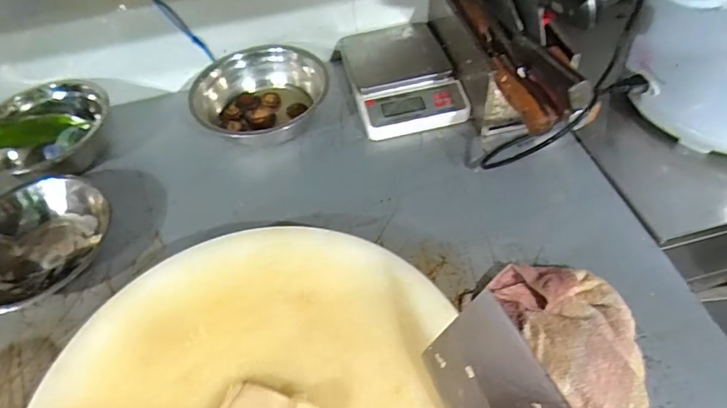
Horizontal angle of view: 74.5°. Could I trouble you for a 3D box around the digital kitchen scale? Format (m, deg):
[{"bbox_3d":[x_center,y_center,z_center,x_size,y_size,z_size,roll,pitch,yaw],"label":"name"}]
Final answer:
[{"bbox_3d":[0.056,-0.196,0.737,0.154,0.050,0.208,-12,51,-5],"label":"digital kitchen scale"}]

